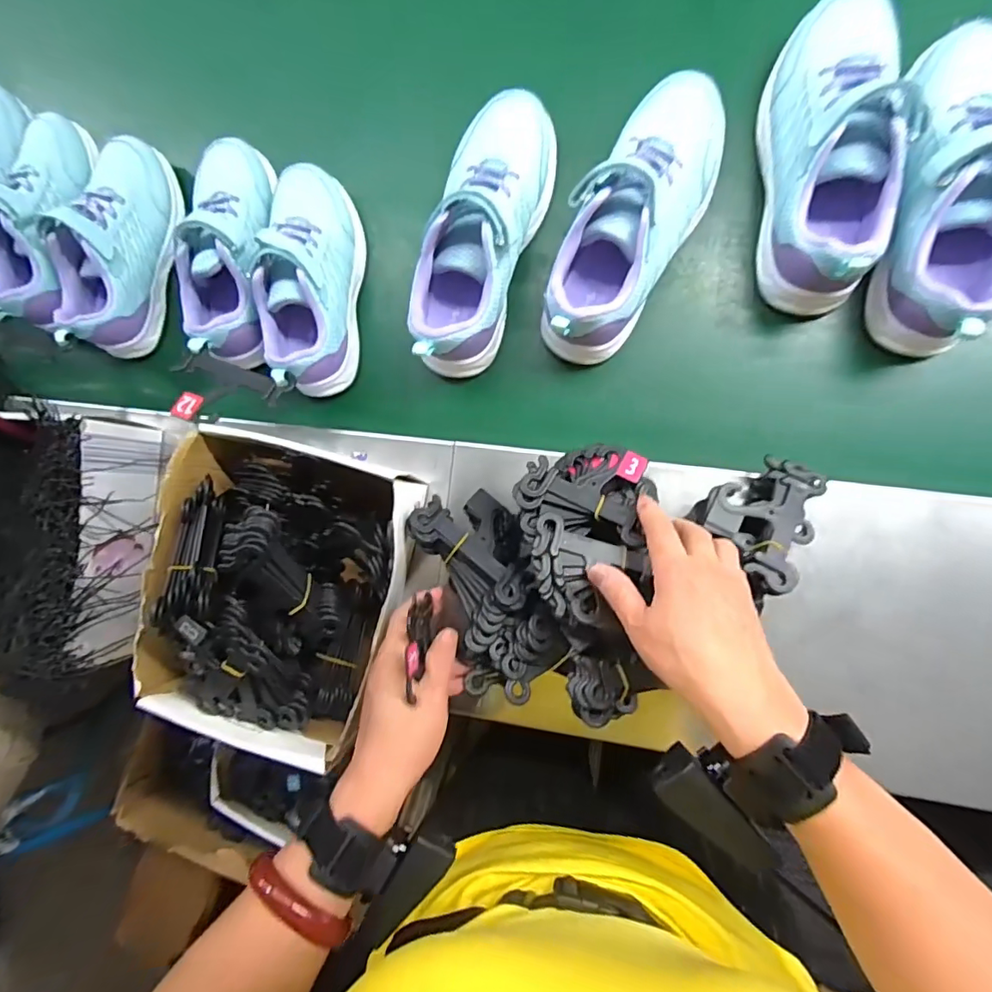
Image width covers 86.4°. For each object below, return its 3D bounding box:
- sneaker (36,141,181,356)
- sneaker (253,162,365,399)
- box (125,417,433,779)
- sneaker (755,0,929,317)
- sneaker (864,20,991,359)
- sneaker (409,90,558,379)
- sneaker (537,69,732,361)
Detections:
[{"bbox_3d":[-0.365,-0.239,0.498,0.102,0.067,0.205,13,96,7],"label":"sneaker"},{"bbox_3d":[-0.167,-0.197,0.478,0.088,0.076,0.200,-1,94,9],"label":"sneaker"},{"bbox_3d":[-0.178,0.080,0.419,0.190,0.120,0.239,16,96,7],"label":"box"},{"bbox_3d":[0.260,-0.268,0.406,0.085,0.082,0.230,-1,94,9],"label":"sneaker"},{"bbox_3d":[0.346,-0.228,0.403,0.079,0.094,0.242,6,95,8],"label":"sneaker"},{"bbox_3d":[-0.012,-0.222,0.447,0.082,0.084,0.231,15,96,7],"label":"sneaker"},{"bbox_3d":[0.111,-0.224,0.424,0.085,0.070,0.229,32,98,5],"label":"sneaker"}]

